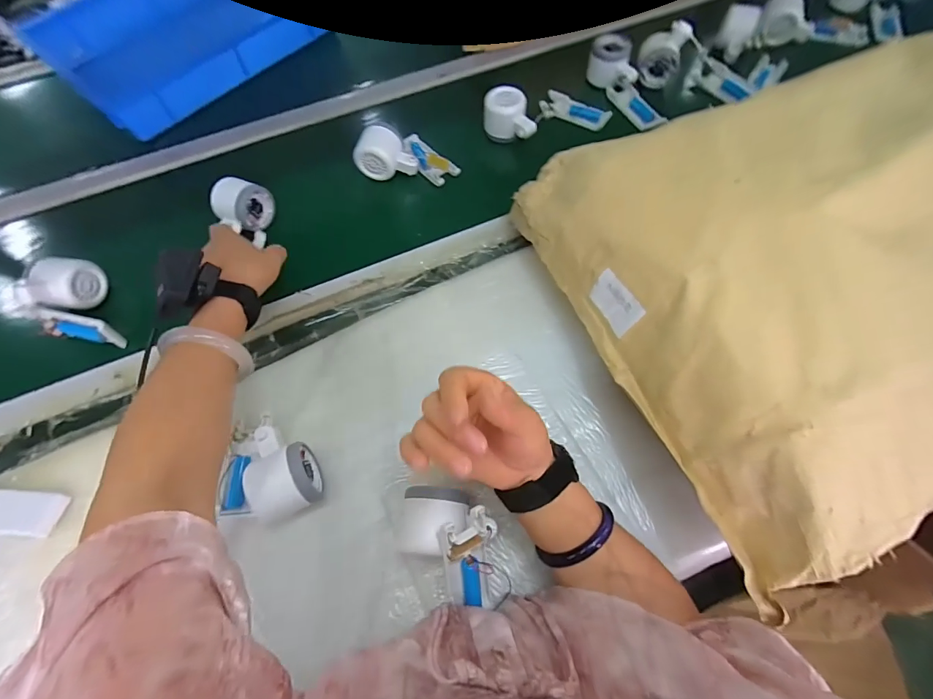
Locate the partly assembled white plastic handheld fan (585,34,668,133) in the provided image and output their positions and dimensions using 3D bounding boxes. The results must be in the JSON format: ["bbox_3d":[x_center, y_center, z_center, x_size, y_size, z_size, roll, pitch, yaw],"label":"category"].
[{"bbox_3d":[0.248,-0.414,0.639,0.058,0.054,0.168,-27,67,-11],"label":"partly assembled white plastic handheld fan"}]

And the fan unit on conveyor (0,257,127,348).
[{"bbox_3d":[-0.462,-0.048,0.478,0.076,0.057,0.116,-27,67,-12],"label":"fan unit on conveyor"}]

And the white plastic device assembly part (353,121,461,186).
[{"bbox_3d":[-0.079,-0.281,0.586,0.140,0.046,0.082,9,65,5],"label":"white plastic device assembly part"}]

